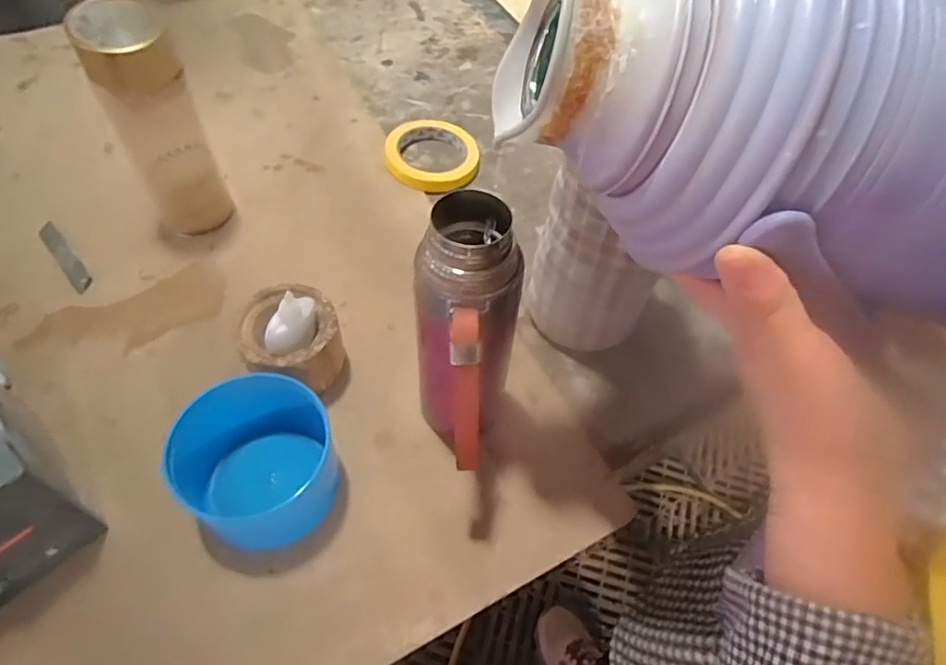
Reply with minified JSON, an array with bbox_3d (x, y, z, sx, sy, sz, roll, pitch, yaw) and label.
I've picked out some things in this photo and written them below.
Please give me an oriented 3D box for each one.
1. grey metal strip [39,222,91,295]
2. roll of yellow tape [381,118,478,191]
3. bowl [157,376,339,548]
[{"bbox_3d":[-0.388,-0.073,0.551,0.017,0.006,0.098,-38,70,-20],"label":"grey metal strip"},{"bbox_3d":[-0.045,-0.202,0.651,0.102,0.025,0.105,2,58,-3],"label":"roll of yellow tape"},{"bbox_3d":[-0.154,0.094,0.422,0.100,0.076,0.105,2,58,-3],"label":"bowl"}]

